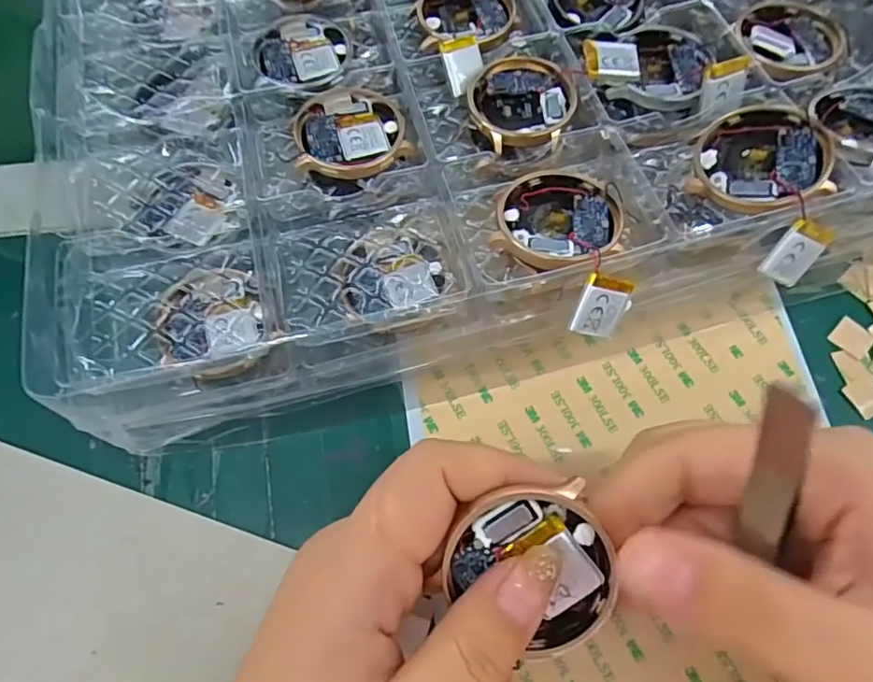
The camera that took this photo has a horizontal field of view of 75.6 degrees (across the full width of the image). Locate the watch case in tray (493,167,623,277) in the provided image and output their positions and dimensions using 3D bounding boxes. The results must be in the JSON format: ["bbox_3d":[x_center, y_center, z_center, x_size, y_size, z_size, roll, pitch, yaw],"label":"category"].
[{"bbox_3d":[0.044,-0.042,0.206,0.044,0.014,0.044,23,71,9],"label":"watch case in tray"}]

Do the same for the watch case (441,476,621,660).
[{"bbox_3d":[0.024,0.060,0.145,0.041,0.007,0.043,-19,92,3],"label":"watch case"}]

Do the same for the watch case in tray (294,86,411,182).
[{"bbox_3d":[-0.036,-0.087,0.234,0.044,0.009,0.045,-10,70,-3],"label":"watch case in tray"}]

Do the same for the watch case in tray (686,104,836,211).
[{"bbox_3d":[0.120,-0.068,0.207,0.044,0.010,0.042,12,70,25],"label":"watch case in tray"}]

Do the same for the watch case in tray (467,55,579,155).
[{"bbox_3d":[0.036,-0.100,0.236,0.043,0.008,0.046,-1,69,0],"label":"watch case in tray"}]

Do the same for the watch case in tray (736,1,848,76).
[{"bbox_3d":[0.155,-0.134,0.247,0.047,0.007,0.042,-41,74,-13],"label":"watch case in tray"}]

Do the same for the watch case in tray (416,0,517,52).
[{"bbox_3d":[0.014,-0.152,0.261,0.043,0.009,0.044,5,70,2],"label":"watch case in tray"}]

